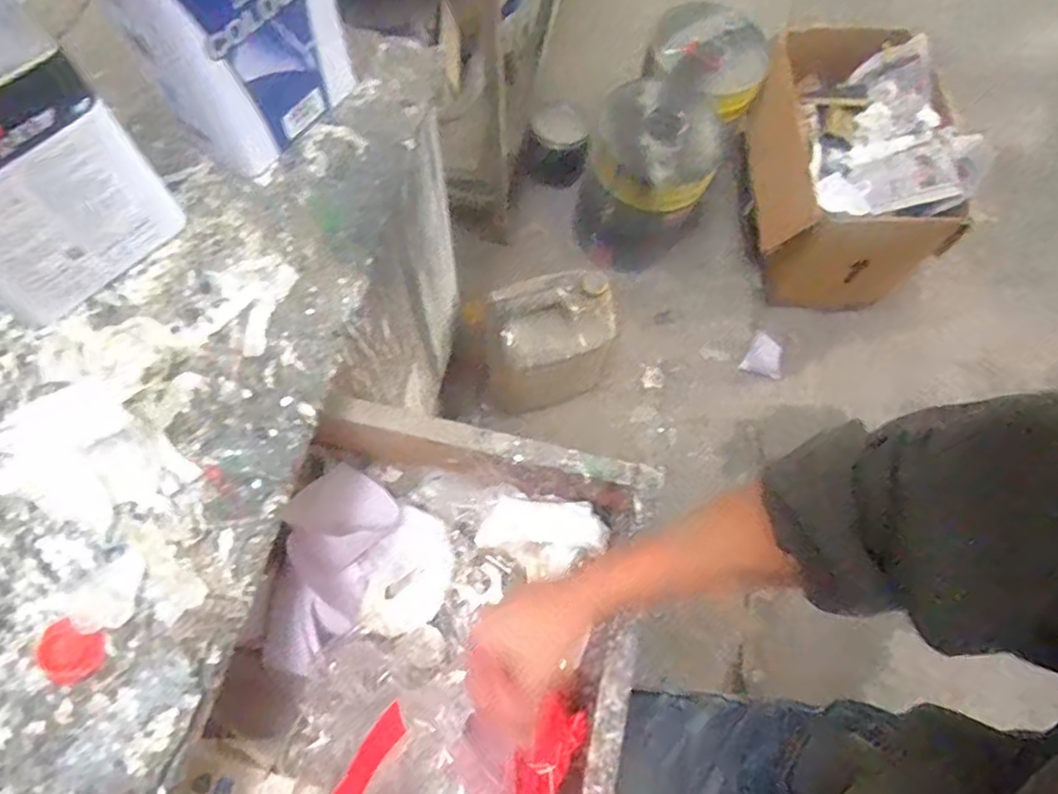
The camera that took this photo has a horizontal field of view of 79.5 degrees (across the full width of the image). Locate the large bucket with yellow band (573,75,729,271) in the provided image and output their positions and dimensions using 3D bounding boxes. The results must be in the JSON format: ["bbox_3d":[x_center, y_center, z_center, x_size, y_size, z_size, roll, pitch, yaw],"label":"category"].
[{"bbox_3d":[0.260,-0.497,1.429,0.265,0.386,0.282,1,69,-2],"label":"large bucket with yellow band"}]

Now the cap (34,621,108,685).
[{"bbox_3d":[-0.333,0.186,0.460,0.043,0.007,0.043,1,86,-15],"label":"cap"}]

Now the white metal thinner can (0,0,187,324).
[{"bbox_3d":[-0.404,-0.182,0.483,0.099,0.223,0.156,38,72,11],"label":"white metal thinner can"}]

